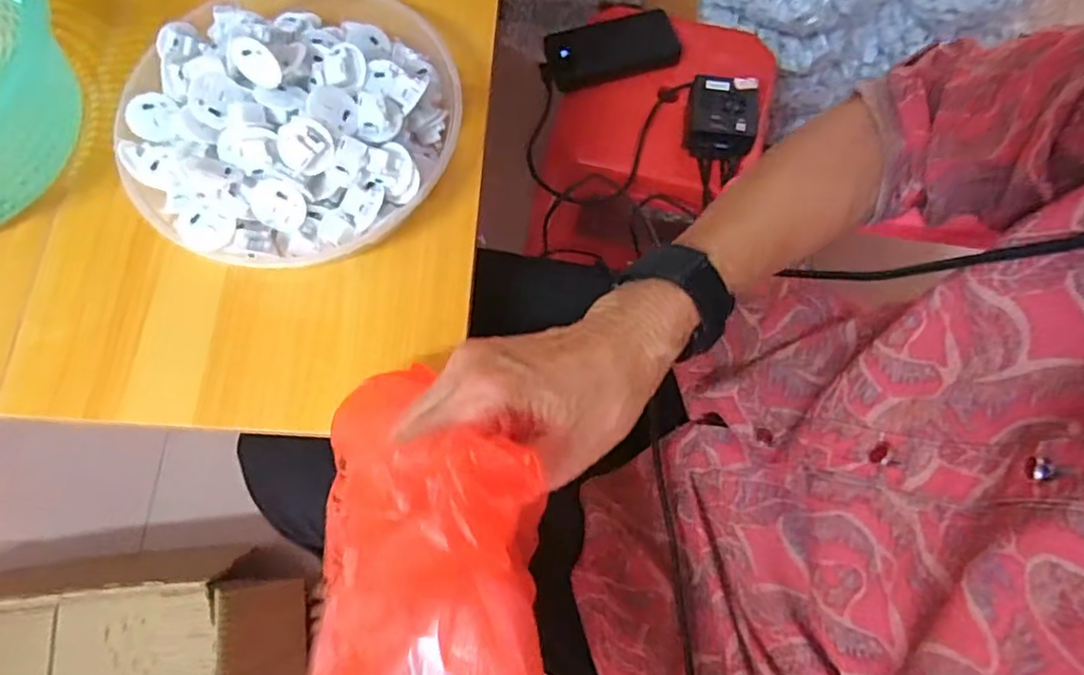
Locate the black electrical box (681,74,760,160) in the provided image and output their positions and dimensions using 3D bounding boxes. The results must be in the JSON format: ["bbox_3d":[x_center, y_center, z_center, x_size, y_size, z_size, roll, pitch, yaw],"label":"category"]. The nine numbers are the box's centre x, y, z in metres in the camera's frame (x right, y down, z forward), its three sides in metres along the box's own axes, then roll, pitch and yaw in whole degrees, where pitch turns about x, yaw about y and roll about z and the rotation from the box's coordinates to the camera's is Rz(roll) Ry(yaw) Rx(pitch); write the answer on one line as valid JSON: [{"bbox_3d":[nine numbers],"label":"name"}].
[{"bbox_3d":[0.203,-0.252,0.718,0.076,0.054,0.086,8,72,3],"label":"black electrical box"}]

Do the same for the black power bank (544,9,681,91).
[{"bbox_3d":[0.084,-0.350,0.768,0.164,0.039,0.070,-12,72,-4],"label":"black power bank"}]

